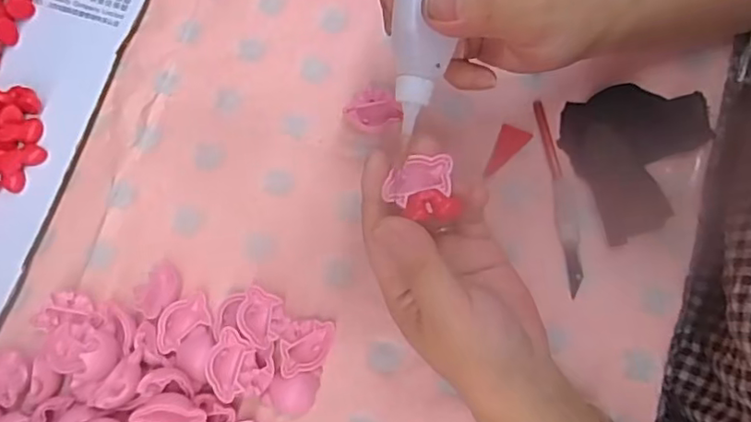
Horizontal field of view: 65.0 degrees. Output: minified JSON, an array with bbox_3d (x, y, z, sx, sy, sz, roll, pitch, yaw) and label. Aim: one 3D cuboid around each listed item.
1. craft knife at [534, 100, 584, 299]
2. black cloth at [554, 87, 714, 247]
[{"bbox_3d":[0.113,-0.010,0.358,0.014,0.005,0.116,-7,81,-1],"label":"craft knife"},{"bbox_3d":[0.164,-0.035,0.358,0.083,0.011,0.089,-18,82,-3],"label":"black cloth"}]

